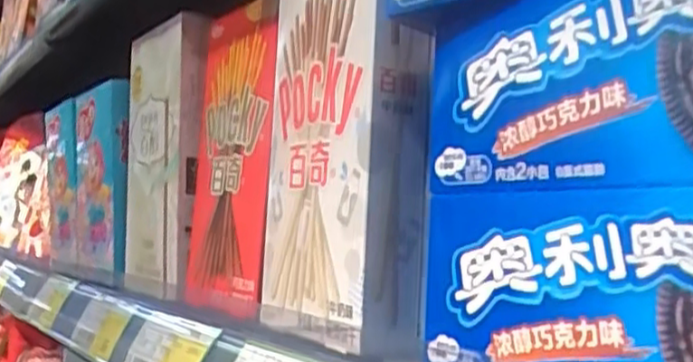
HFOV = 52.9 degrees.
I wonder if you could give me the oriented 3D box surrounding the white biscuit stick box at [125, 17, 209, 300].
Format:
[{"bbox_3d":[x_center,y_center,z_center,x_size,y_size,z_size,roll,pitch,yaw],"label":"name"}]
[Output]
[{"bbox_3d":[-0.112,-0.014,0.422,0.021,0.156,0.093,2,-3,-31],"label":"white biscuit stick box"}]

